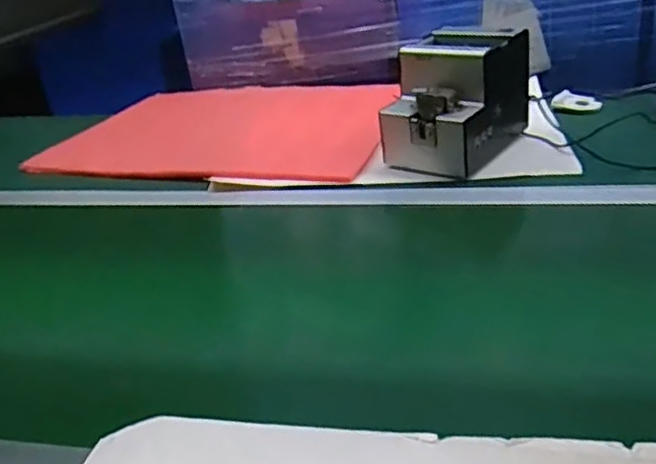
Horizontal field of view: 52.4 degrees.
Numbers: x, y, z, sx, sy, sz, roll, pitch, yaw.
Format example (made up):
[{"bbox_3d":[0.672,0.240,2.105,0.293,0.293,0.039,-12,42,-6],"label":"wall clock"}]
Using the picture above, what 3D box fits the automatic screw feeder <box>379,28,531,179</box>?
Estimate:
[{"bbox_3d":[0.173,-0.177,0.888,0.129,0.147,0.191,15,35,35],"label":"automatic screw feeder"}]

